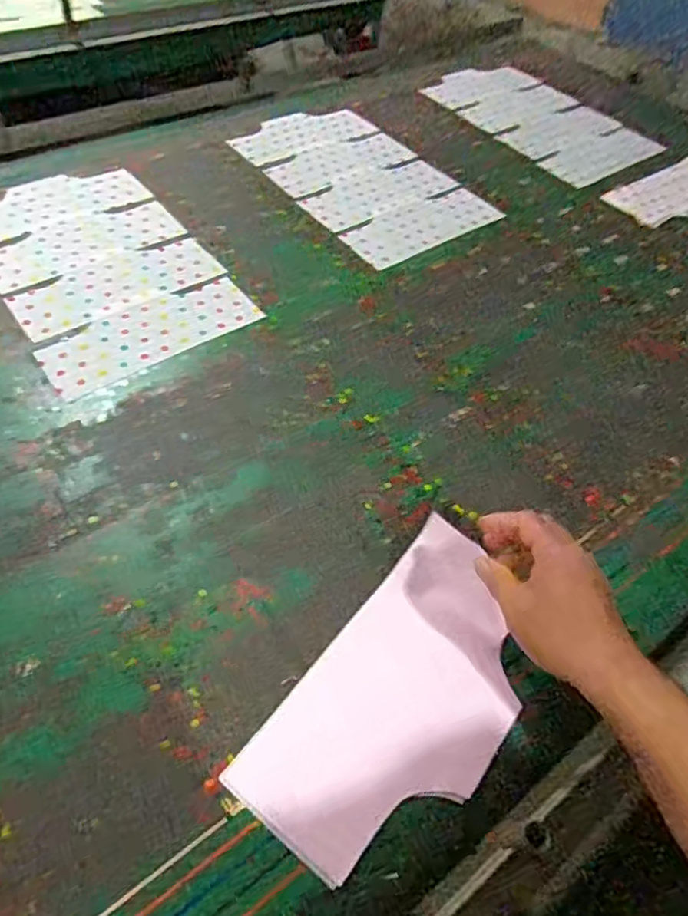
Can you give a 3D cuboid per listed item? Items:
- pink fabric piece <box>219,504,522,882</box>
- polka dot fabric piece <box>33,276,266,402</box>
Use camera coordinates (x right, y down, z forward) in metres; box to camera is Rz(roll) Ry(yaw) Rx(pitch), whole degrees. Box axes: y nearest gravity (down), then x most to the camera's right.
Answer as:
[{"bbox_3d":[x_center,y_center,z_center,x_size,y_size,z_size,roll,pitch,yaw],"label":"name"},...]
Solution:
[{"bbox_3d":[0.052,0.203,0.527,0.164,0.061,0.282,34,57,22],"label":"pink fabric piece"},{"bbox_3d":[-0.257,-0.170,0.818,0.286,0.005,0.122,-32,59,-28],"label":"polka dot fabric piece"}]

